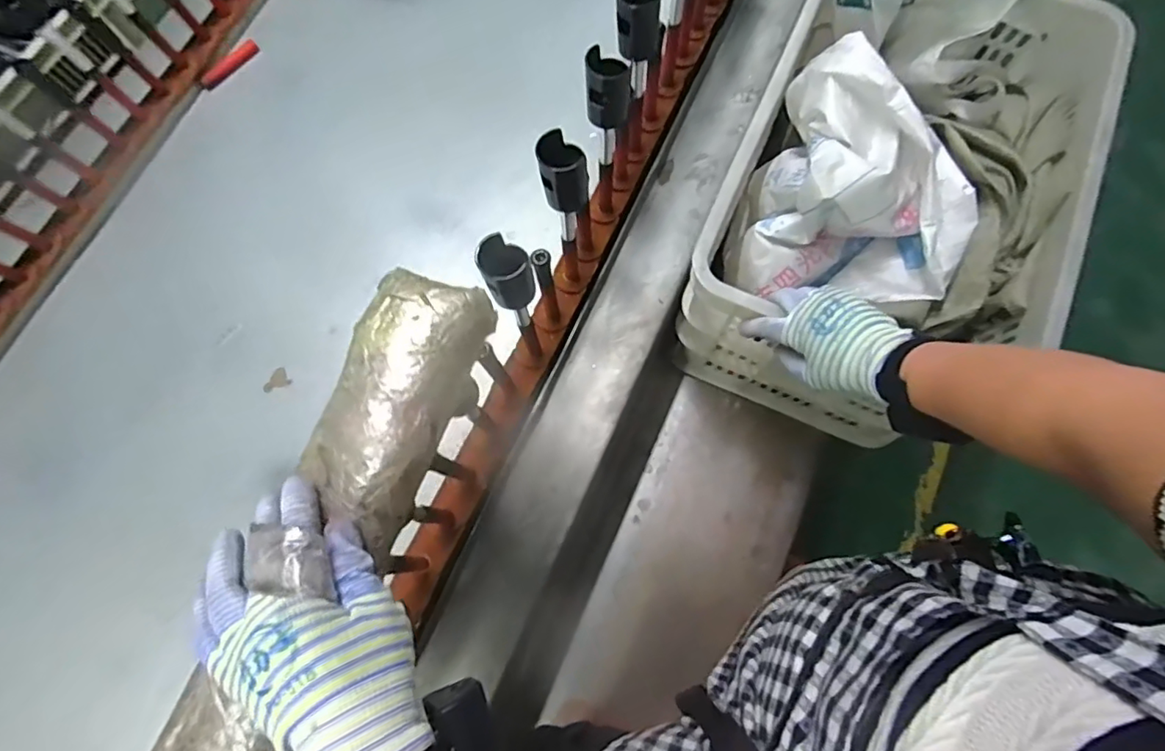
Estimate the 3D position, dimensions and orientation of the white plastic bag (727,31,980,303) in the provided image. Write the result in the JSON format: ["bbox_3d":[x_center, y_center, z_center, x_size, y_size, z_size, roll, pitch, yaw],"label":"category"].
[{"bbox_3d":[0.320,-0.200,0.657,0.223,0.243,0.206,17,73,5],"label":"white plastic bag"}]

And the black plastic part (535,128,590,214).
[{"bbox_3d":[-0.017,-0.184,0.513,0.045,0.073,0.035,-8,73,-3],"label":"black plastic part"}]

